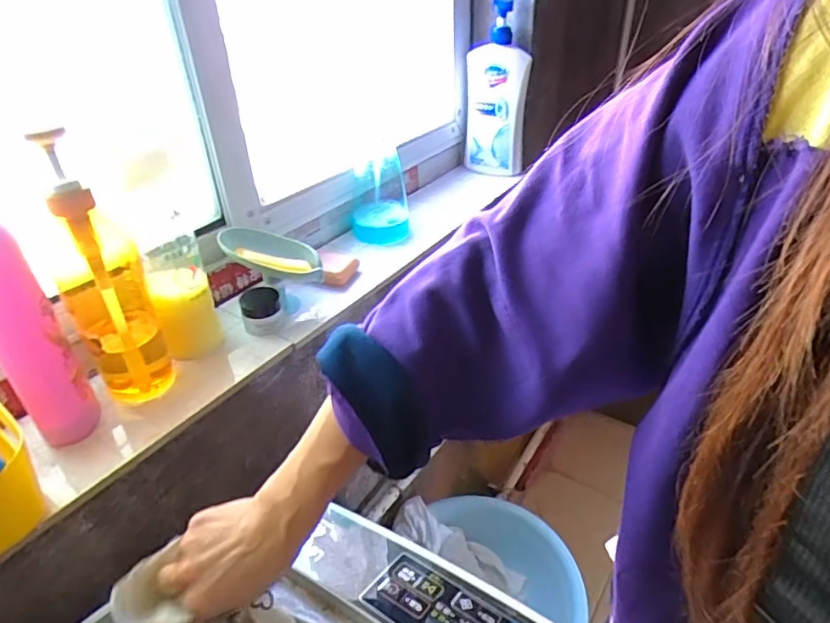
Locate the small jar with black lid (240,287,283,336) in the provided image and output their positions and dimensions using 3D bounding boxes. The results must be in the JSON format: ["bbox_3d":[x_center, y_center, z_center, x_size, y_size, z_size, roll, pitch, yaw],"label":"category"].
[{"bbox_3d":[-0.164,0.000,0.579,0.042,0.039,0.034,-9,34,-12],"label":"small jar with black lid"}]

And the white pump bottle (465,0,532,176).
[{"bbox_3d":[0.136,-0.355,0.893,0.101,0.261,0.047,0,33,2],"label":"white pump bottle"}]

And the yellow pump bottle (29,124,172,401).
[{"bbox_3d":[-0.266,-0.030,0.458,0.063,0.240,0.062,-20,38,-26],"label":"yellow pump bottle"}]

